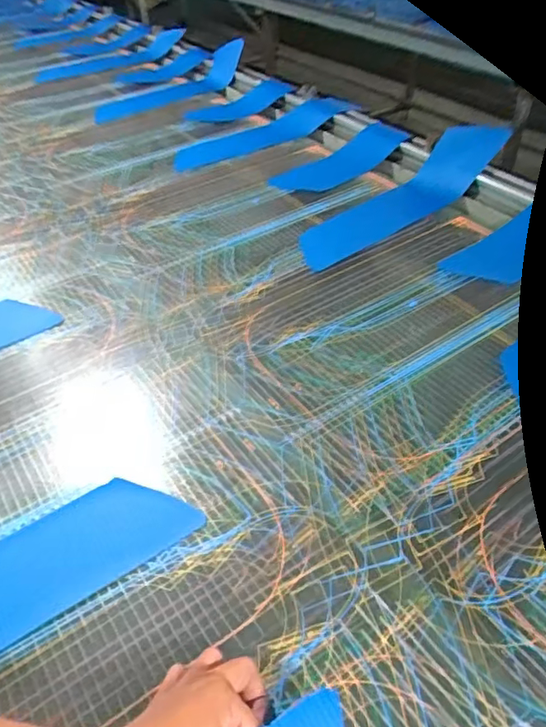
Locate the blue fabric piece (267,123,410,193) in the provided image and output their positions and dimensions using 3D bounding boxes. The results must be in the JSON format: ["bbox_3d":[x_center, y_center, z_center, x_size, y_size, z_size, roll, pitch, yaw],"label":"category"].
[{"bbox_3d":[0.146,-0.438,1.223,0.345,0.039,0.109,-31,45,-12],"label":"blue fabric piece"}]

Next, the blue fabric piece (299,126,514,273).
[{"bbox_3d":[0.235,-0.303,1.045,0.510,0.071,0.125,-35,48,-16],"label":"blue fabric piece"}]

